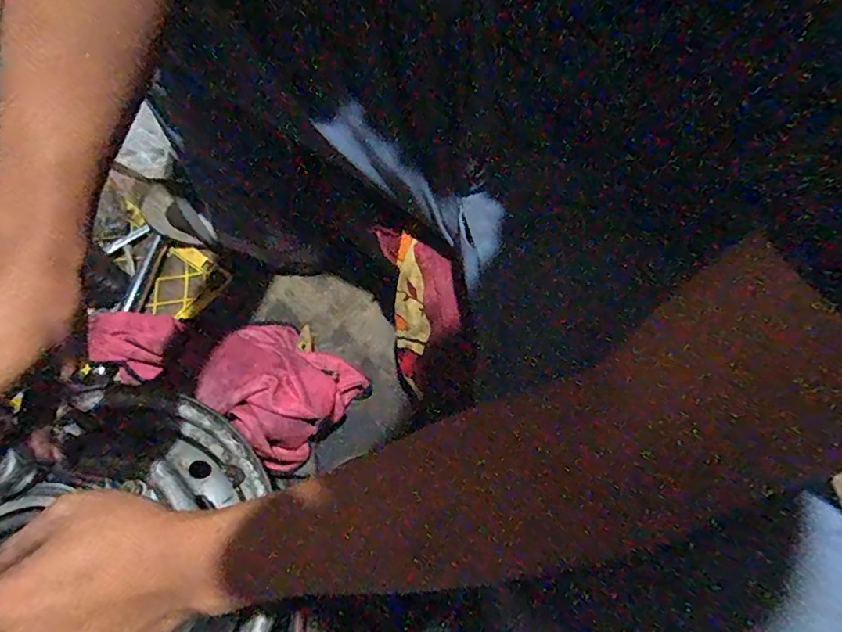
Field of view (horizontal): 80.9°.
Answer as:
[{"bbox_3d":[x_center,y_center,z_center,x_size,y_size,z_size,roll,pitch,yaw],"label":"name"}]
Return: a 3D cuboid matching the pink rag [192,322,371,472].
[{"bbox_3d":[-0.188,0.082,0.640,0.190,0.100,0.153,37,68,13],"label":"pink rag"}]

